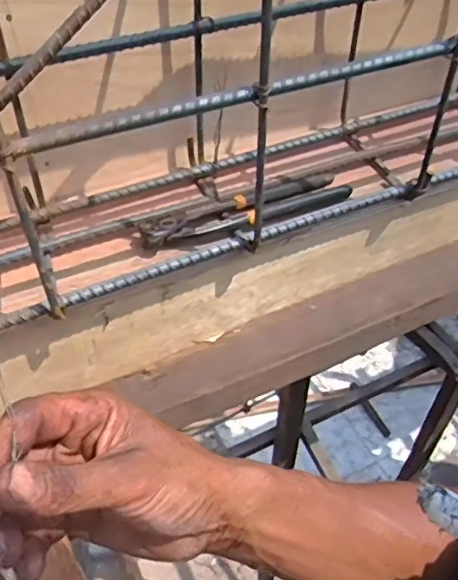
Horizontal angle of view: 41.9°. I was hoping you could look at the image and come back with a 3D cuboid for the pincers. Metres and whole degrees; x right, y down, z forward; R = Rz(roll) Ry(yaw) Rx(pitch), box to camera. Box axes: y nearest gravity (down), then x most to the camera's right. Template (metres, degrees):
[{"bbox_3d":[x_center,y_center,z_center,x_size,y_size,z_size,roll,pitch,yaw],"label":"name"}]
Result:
[{"bbox_3d":[0.022,-0.081,0.599,0.214,0.025,0.043,-19,51,-17],"label":"pincers"}]

